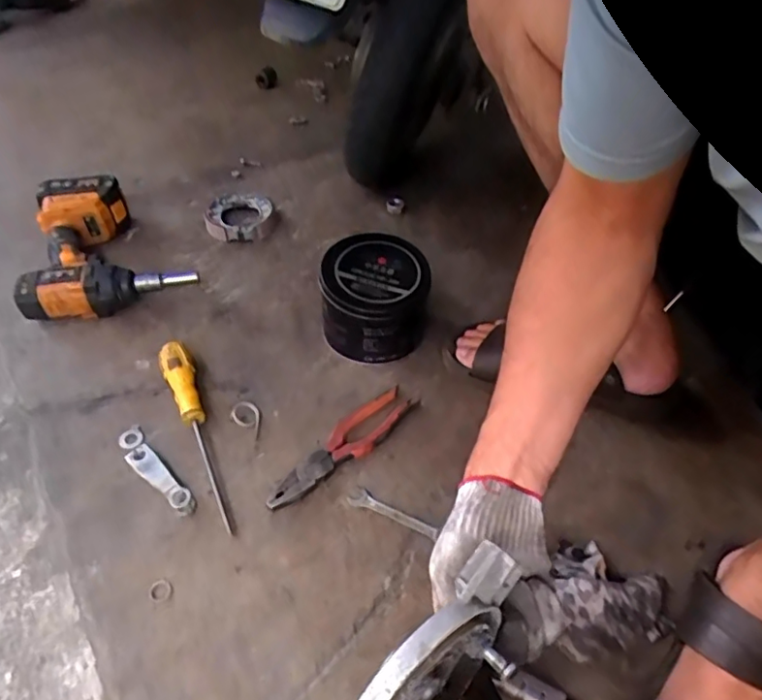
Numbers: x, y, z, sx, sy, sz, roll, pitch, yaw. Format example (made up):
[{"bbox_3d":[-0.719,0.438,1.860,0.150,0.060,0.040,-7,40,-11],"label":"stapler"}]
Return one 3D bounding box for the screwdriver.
[{"bbox_3d":[-0.192,0.081,0.596,0.032,0.029,0.245,-17,49,-18],"label":"screwdriver"}]

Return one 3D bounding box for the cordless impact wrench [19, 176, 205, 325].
[{"bbox_3d":[-0.364,-0.146,0.788,0.207,0.071,0.245,-9,47,-11],"label":"cordless impact wrench"}]

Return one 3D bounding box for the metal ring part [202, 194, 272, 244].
[{"bbox_3d":[-0.216,-0.206,0.876,0.098,0.024,0.107,-7,47,-9],"label":"metal ring part"}]

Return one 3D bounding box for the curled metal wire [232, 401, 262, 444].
[{"bbox_3d":[-0.144,0.074,0.616,0.029,0.015,0.056,-15,49,-16],"label":"curled metal wire"}]

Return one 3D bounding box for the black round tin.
[{"bbox_3d":[-0.007,-0.062,0.694,0.120,0.102,0.128,1,46,-1],"label":"black round tin"}]

